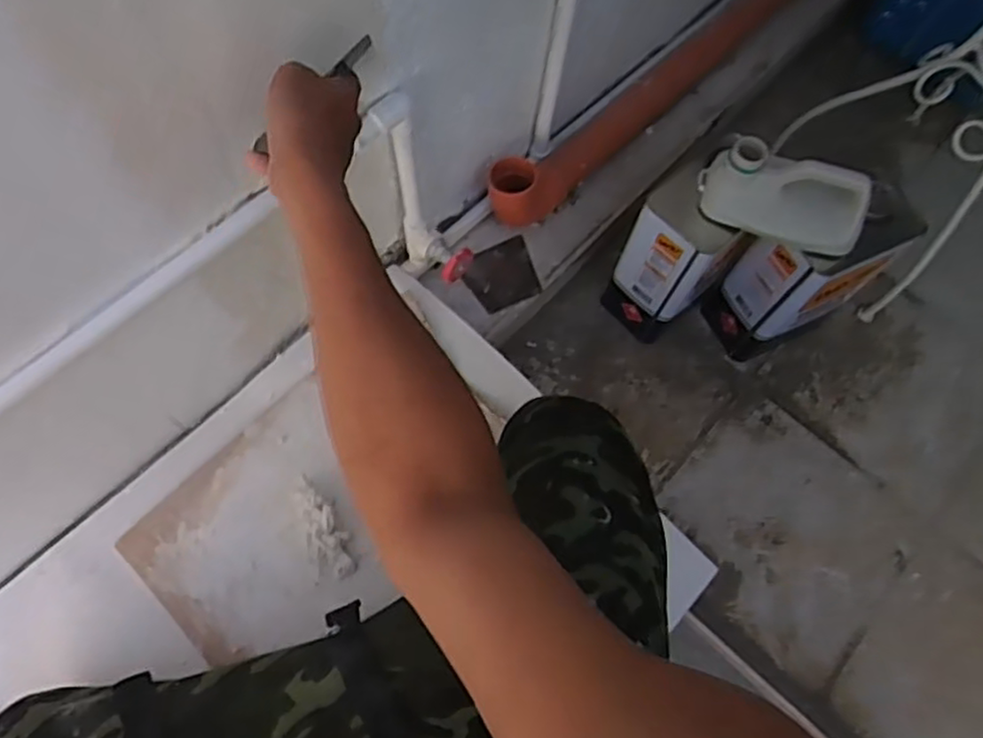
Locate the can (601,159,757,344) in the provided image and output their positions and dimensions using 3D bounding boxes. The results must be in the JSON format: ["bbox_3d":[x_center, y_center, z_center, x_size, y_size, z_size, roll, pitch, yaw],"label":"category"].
[{"bbox_3d":[0.235,-0.139,0.923,0.134,0.223,0.117,-42,75,-16],"label":"can"}]

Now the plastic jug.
[{"bbox_3d":[0.329,-0.191,0.795,0.182,0.085,0.064,25,70,8],"label":"plastic jug"}]

